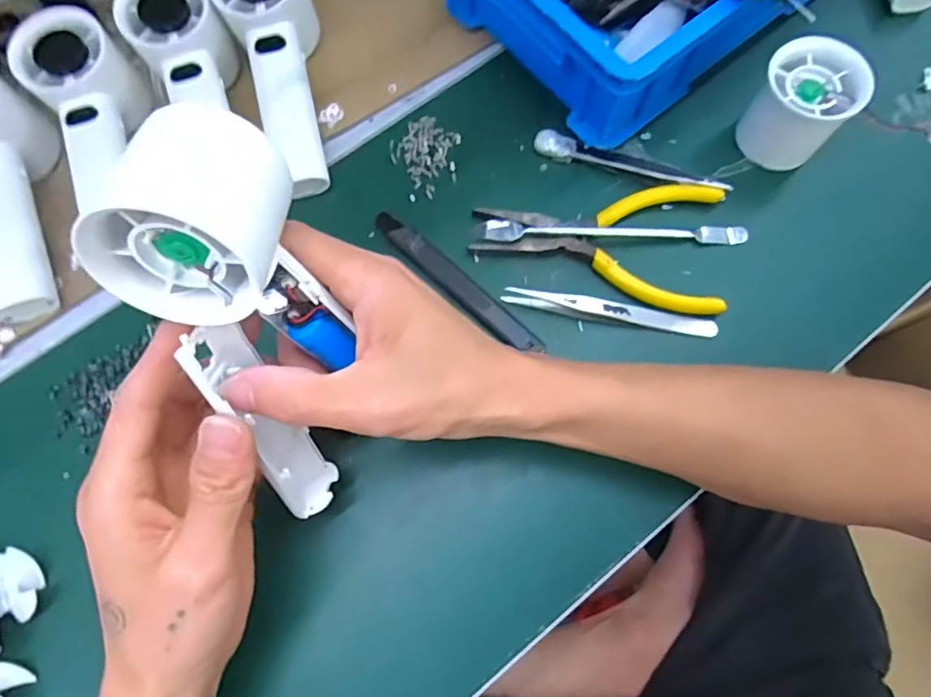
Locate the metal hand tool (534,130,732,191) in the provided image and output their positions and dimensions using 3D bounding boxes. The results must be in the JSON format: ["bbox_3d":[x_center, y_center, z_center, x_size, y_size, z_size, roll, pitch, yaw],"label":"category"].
[{"bbox_3d":[0.103,-0.119,0.354,0.120,0.013,0.016,16,73,7],"label":"metal hand tool"}]

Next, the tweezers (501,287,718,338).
[{"bbox_3d":[0.084,-0.022,0.324,0.122,0.008,0.011,7,72,4],"label":"tweezers"}]

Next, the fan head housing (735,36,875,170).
[{"bbox_3d":[0.204,-0.149,0.342,0.053,0.054,0.047,31,75,11],"label":"fan head housing"}]

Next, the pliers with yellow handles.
[{"bbox_3d":[0.081,-0.070,0.340,0.147,0.010,0.082,10,72,5],"label":"pliers with yellow handles"}]

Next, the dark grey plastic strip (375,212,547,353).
[{"bbox_3d":[-0.005,-0.040,0.334,0.127,0.009,0.015,41,77,13],"label":"dark grey plastic strip"}]

